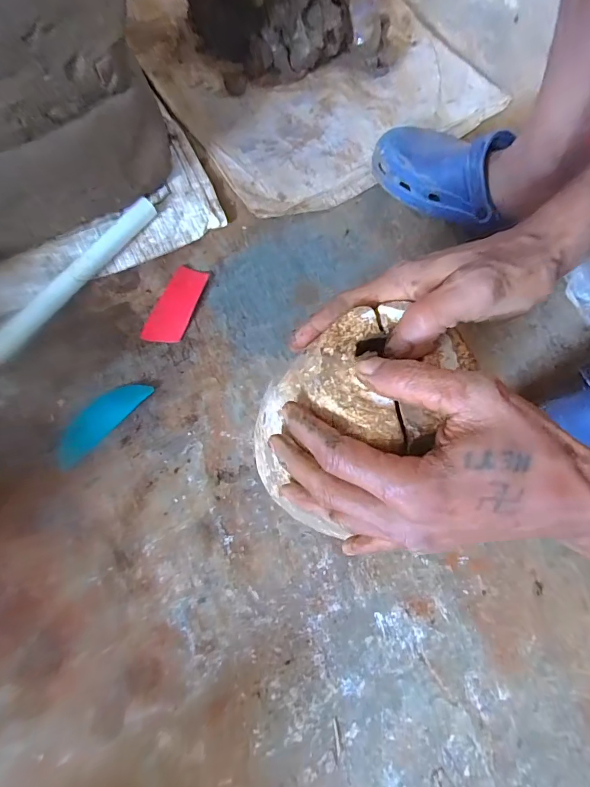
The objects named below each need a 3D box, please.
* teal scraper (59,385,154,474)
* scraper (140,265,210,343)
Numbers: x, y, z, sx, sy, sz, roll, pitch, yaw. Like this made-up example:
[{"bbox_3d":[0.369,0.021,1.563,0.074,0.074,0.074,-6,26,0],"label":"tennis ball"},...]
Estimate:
[{"bbox_3d":[-0.220,0.027,0.436,0.042,0.006,0.121,42,75,10],"label":"teal scraper"},{"bbox_3d":[-0.147,-0.111,0.482,0.046,0.007,0.108,19,72,4],"label":"scraper"}]

